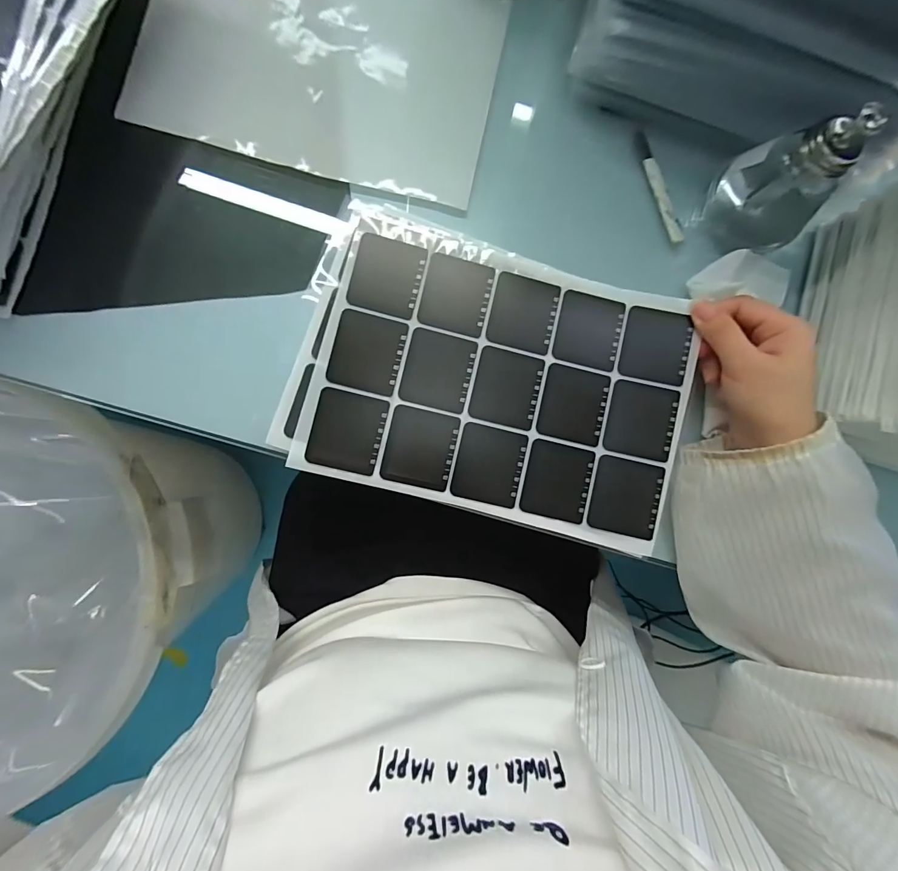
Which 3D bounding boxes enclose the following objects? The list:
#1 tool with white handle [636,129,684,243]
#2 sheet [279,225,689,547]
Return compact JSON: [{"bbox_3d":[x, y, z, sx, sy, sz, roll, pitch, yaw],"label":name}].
[{"bbox_3d":[0.181,-0.213,0.351,0.011,0.009,0.102,-17,88,-6],"label":"tool with white handle"},{"bbox_3d":[0.041,-0.036,0.302,0.267,0.008,0.185,14,85,-4],"label":"sheet"}]

